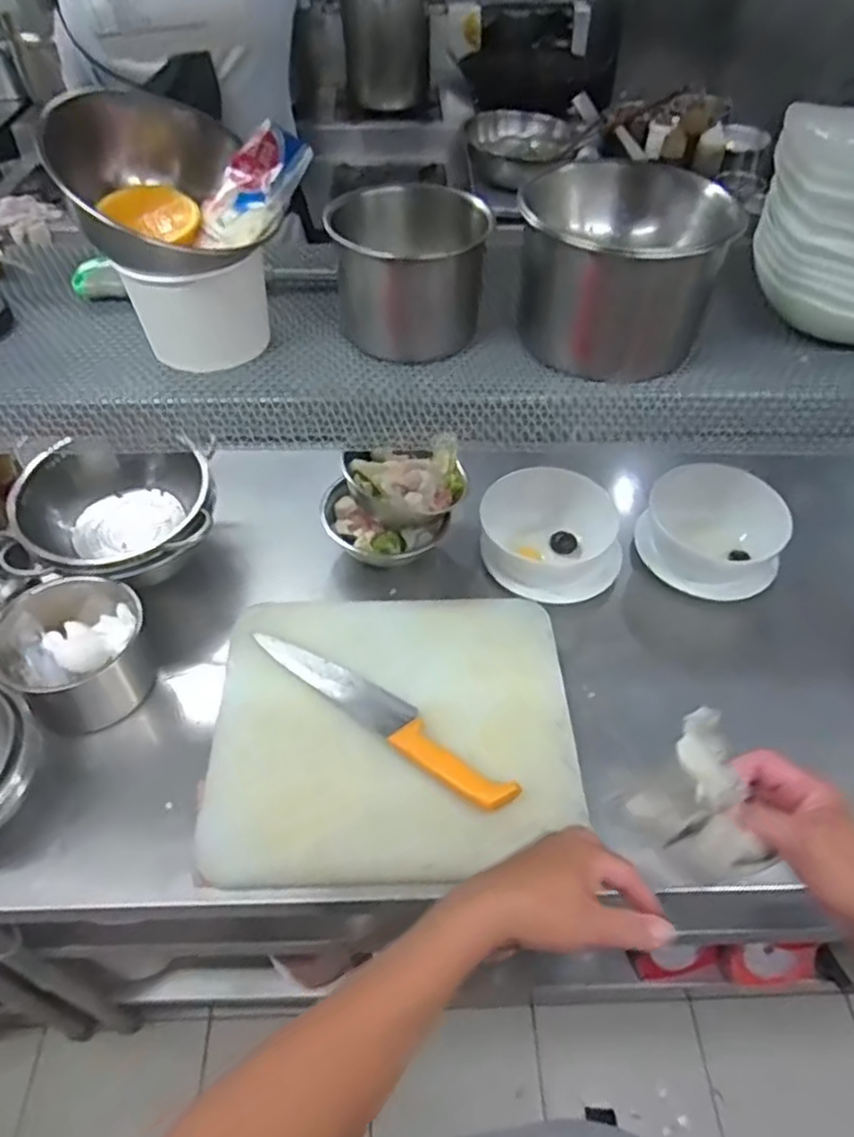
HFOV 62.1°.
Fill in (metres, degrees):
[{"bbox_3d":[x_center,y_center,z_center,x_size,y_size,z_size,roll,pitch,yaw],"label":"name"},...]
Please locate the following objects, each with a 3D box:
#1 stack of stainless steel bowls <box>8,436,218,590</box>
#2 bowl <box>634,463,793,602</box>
[{"bbox_3d":[-0.388,-0.046,0.911,0.241,0.128,0.199,-5,49,-5],"label":"stack of stainless steel bowls"},{"bbox_3d":[0.375,-0.052,0.943,0.189,0.094,0.148,21,52,16],"label":"bowl"}]

